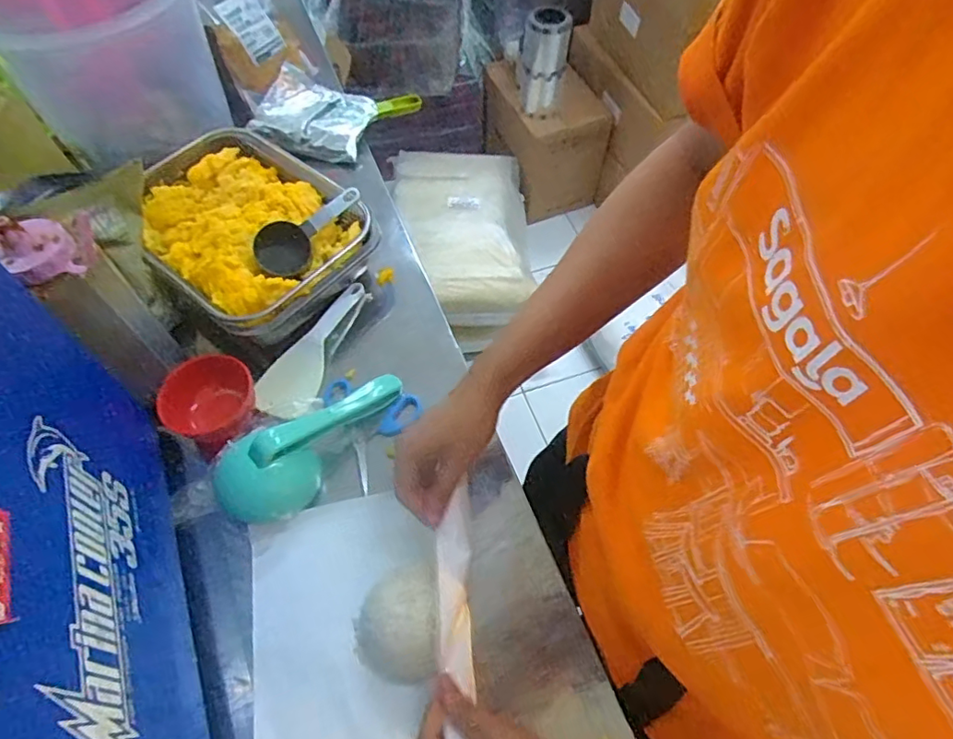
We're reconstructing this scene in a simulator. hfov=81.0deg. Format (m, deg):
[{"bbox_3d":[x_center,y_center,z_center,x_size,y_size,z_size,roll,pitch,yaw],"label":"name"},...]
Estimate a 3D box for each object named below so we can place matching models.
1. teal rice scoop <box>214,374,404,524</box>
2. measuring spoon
[{"bbox_3d":[-0.168,0.062,0.564,0.090,0.067,0.211,36,65,19],"label":"teal rice scoop"},{"bbox_3d":[-0.201,-0.166,0.662,0.134,0.030,0.058,-44,112,-11],"label":"measuring spoon"}]

